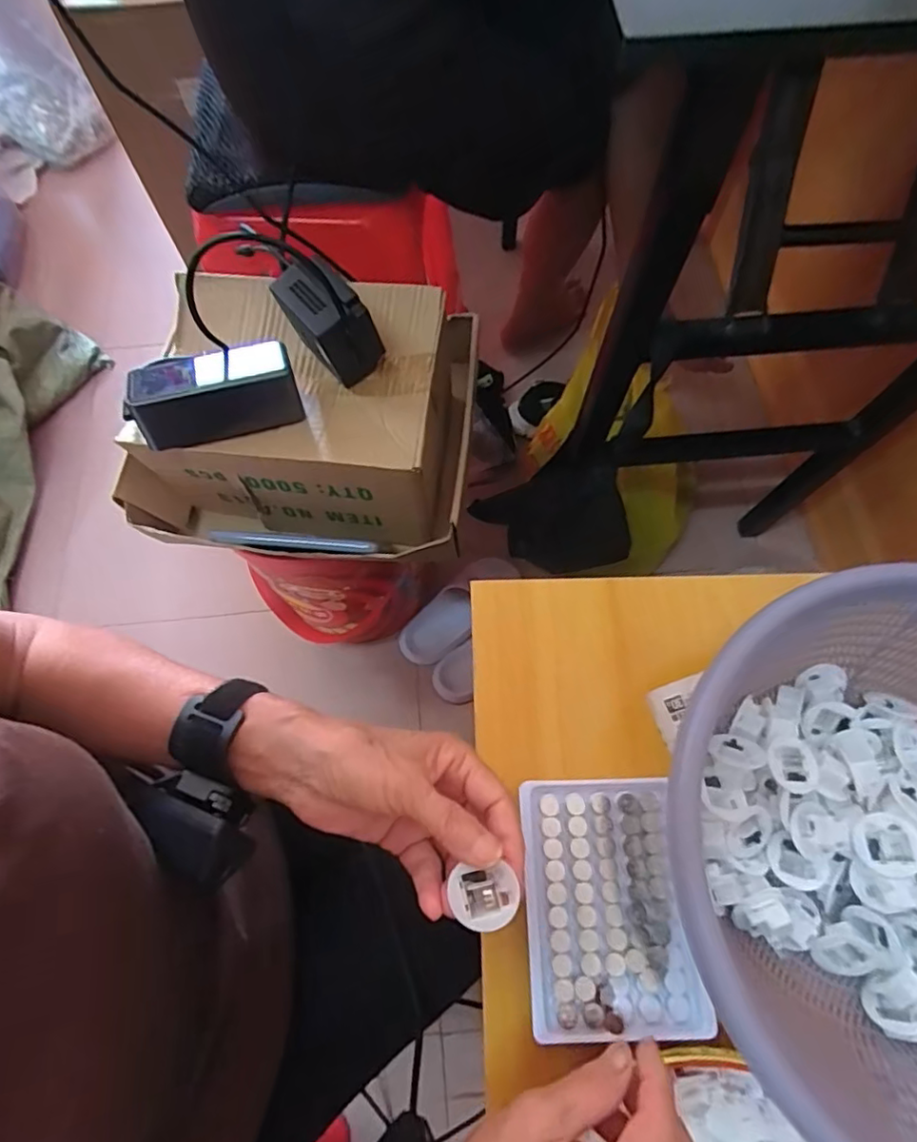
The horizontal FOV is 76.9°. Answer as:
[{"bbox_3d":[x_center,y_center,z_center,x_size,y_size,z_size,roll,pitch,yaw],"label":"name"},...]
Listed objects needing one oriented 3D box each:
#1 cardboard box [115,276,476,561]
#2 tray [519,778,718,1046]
[{"bbox_3d":[-0.155,-0.136,0.571,0.316,0.149,0.237,2,68,3],"label":"cardboard box"},{"bbox_3d":[0.085,0.188,0.329,0.092,0.011,0.128,-3,68,1],"label":"tray"}]

